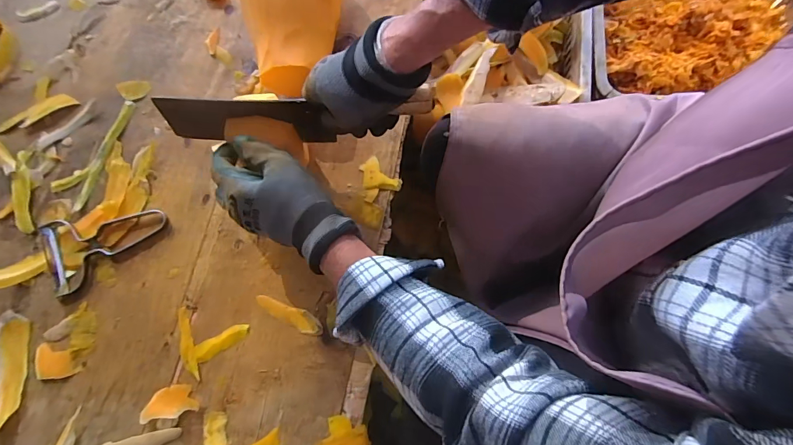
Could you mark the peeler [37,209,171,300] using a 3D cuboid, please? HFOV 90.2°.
[{"bbox_3d":[-0.346,0.018,0.469,0.142,0.009,0.092,-25,75,-5],"label":"peeler"}]

